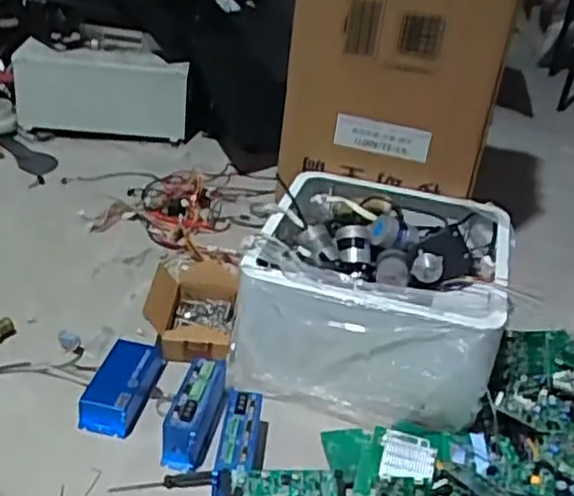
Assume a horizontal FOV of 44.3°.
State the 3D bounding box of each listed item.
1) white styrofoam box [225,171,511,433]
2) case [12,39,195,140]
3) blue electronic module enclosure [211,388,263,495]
[{"bbox_3d":[0.156,0.069,1.202,0.397,0.218,0.405,14,34,11],"label":"white styrofoam box"},{"bbox_3d":[-0.422,-0.343,1.610,0.396,0.188,0.082,8,31,2],"label":"case"},{"bbox_3d":[-0.067,0.276,0.966,0.056,0.075,0.169,8,31,1],"label":"blue electronic module enclosure"}]

